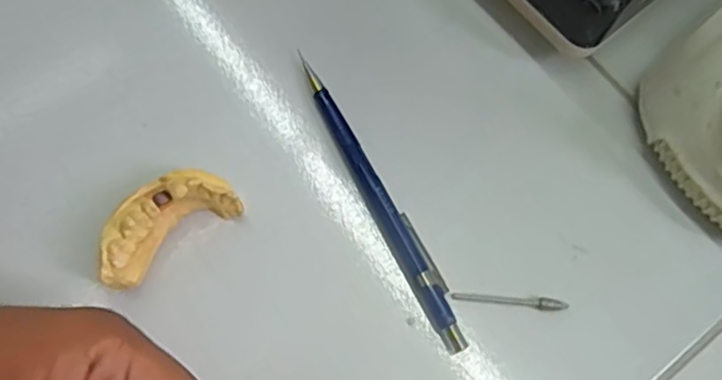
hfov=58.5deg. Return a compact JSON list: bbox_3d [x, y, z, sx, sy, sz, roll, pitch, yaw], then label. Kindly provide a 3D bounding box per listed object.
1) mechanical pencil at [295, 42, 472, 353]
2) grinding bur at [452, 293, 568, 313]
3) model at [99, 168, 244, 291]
[{"bbox_3d":[0.008,0.004,0.266,0.012,0.010,0.133,-26,74,-9],"label":"mechanical pencil"},{"bbox_3d":[0.059,0.044,0.257,0.045,0.005,0.005,7,72,2],"label":"grinding bur"},{"bbox_3d":[-0.077,0.012,0.251,0.056,0.021,0.026,-37,76,-12],"label":"model"}]

